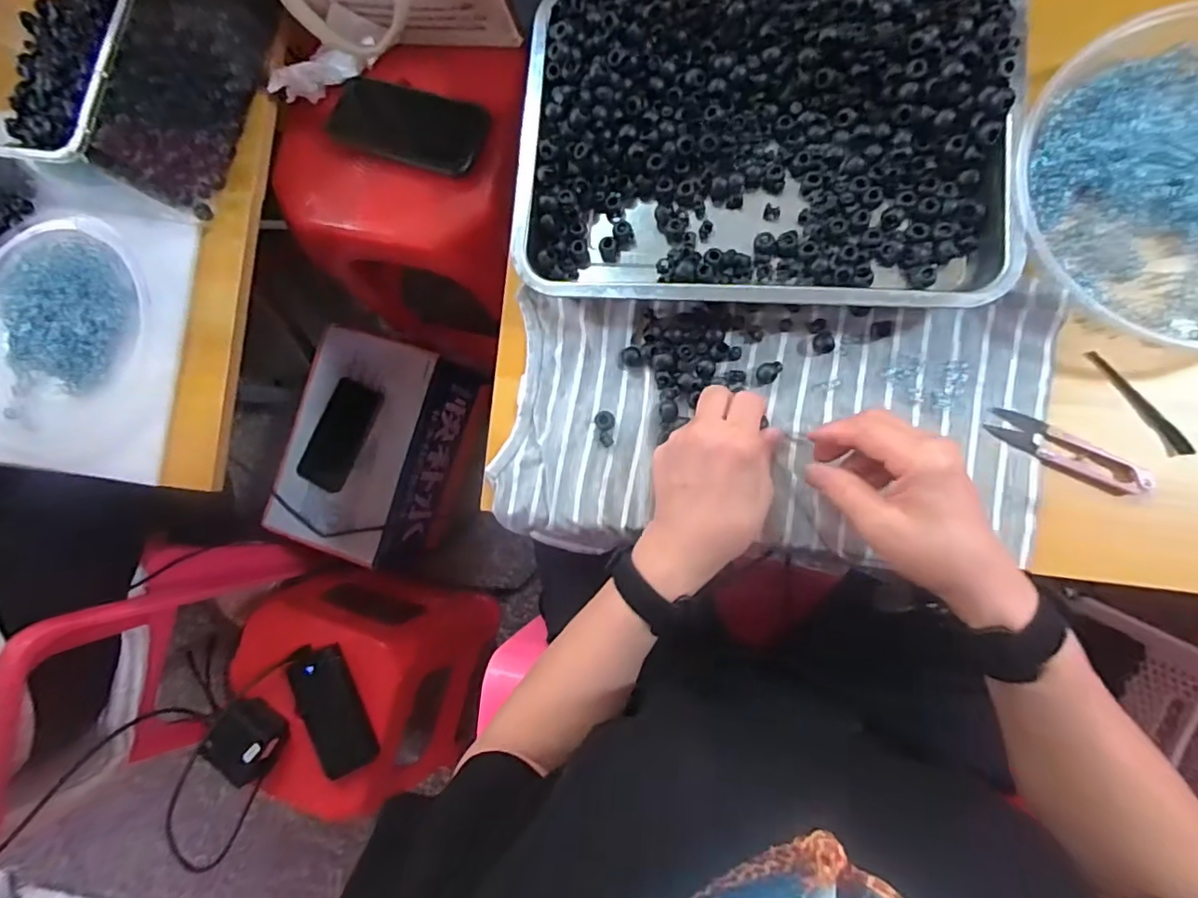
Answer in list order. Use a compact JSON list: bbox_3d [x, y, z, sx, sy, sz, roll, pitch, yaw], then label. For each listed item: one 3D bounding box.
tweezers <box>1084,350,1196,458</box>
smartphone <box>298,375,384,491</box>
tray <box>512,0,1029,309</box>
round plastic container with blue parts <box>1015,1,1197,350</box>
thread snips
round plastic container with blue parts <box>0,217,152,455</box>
[{"bbox_3d":[0.370,-0.032,0.394,0.008,0.011,0.089,-36,82,5],"label":"tweezers"},{"bbox_3d":[-0.399,-0.022,0.888,0.081,0.017,0.170,23,90,10],"label":"smartphone"},{"bbox_3d":[0.115,-0.228,0.426,0.339,0.045,0.244,4,87,10],"label":"tray"},{"bbox_3d":[0.399,-0.185,0.379,0.228,0.039,0.231,-1,86,9],"label":"round plastic container with blue parts"},{"bbox_3d":[0.322,0.002,0.394,0.101,0.008,0.026,30,92,10],"label":"thread snips"},{"bbox_3d":[-0.565,-0.119,0.580,0.223,0.046,0.227,-1,86,9],"label":"round plastic container with blue parts"}]

